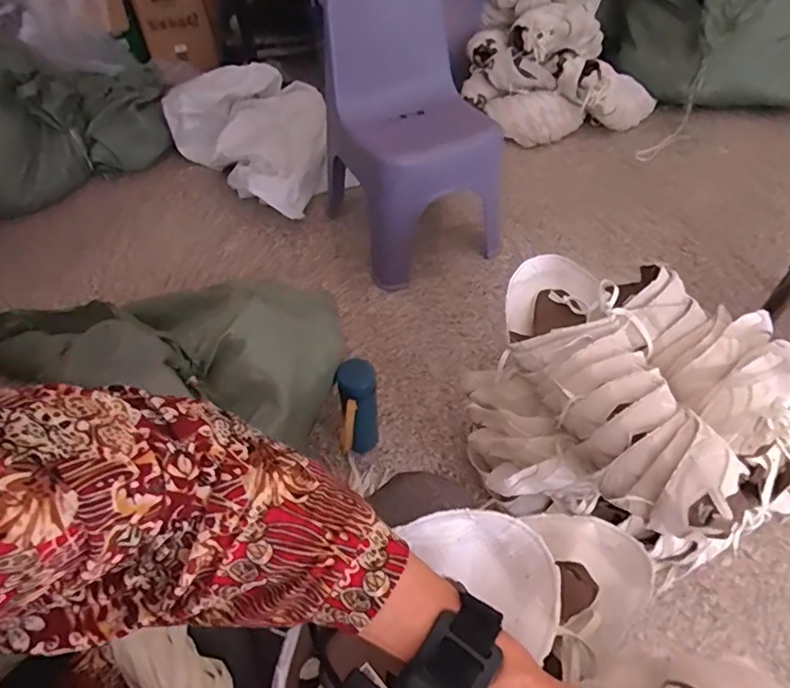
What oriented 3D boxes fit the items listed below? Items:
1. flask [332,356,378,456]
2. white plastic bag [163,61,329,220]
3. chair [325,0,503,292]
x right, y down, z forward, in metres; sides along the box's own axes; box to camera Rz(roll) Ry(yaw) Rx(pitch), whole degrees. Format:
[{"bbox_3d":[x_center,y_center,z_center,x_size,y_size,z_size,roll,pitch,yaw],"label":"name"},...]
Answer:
[{"bbox_3d":[-0.064,0.127,0.923,0.069,0.210,0.086,-2,50,-1],"label":"flask"},{"bbox_3d":[-0.346,-0.539,1.405,0.318,0.224,0.422,-37,58,-26],"label":"white plastic bag"},{"bbox_3d":[0.035,-0.455,1.164,0.318,0.550,0.329,-25,54,-19],"label":"chair"}]

